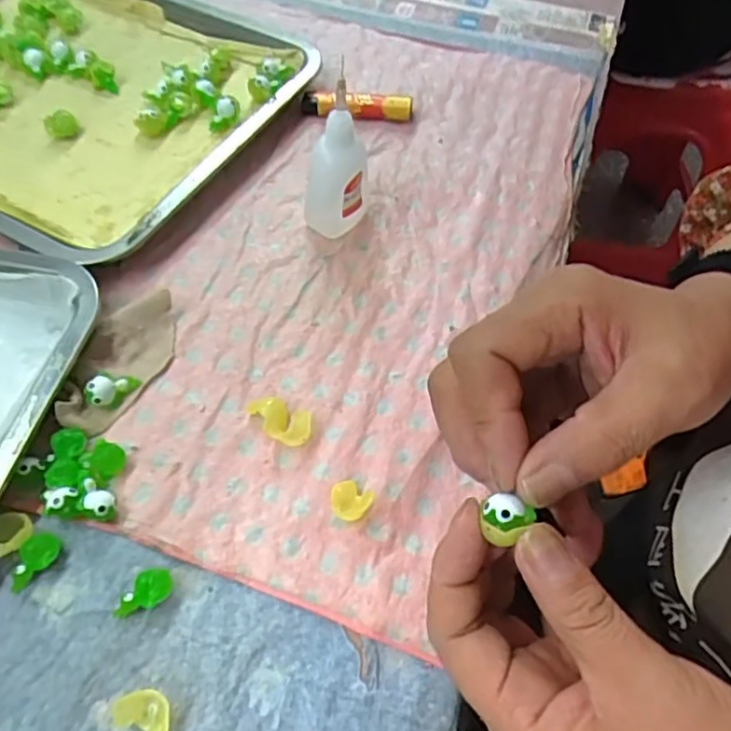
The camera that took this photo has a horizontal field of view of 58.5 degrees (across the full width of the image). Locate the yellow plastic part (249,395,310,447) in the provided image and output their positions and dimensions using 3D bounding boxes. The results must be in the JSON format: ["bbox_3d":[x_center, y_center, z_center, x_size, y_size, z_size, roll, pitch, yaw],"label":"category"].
[{"bbox_3d":[-0.045,0.029,0.342,0.037,0.009,0.022,27,60,14],"label":"yellow plastic part"}]

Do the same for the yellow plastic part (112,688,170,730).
[{"bbox_3d":[-0.088,0.140,0.263,0.025,0.010,0.017,26,60,13],"label":"yellow plastic part"}]

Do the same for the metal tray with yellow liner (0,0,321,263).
[{"bbox_3d":[-0.222,-0.201,0.465,0.309,0.027,0.244,26,60,14],"label":"metal tray with yellow liner"}]

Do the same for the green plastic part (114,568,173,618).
[{"bbox_3d":[-0.098,0.100,0.288,0.026,0.012,0.016,-10,58,-9],"label":"green plastic part"}]

